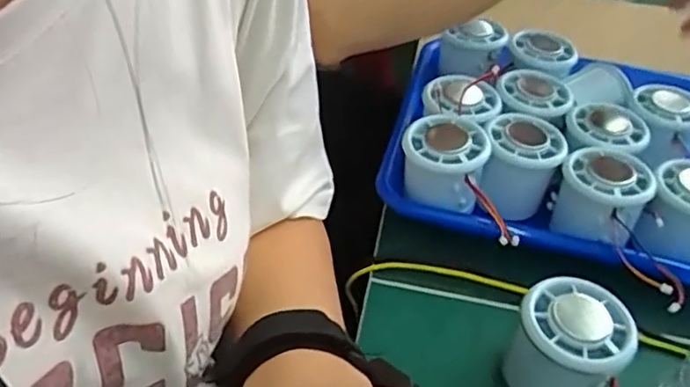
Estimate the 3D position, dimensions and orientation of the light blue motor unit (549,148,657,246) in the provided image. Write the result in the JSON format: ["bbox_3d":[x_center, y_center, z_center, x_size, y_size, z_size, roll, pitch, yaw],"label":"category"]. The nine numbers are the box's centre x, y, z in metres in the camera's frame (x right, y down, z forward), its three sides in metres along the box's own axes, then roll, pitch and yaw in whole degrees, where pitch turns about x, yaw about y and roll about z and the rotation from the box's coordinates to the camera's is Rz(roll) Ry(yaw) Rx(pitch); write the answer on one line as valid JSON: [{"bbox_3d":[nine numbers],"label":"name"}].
[{"bbox_3d":[0.170,0.002,0.427,0.053,0.055,0.051,4,43,-4],"label":"light blue motor unit"}]

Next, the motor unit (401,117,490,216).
[{"bbox_3d":[0.065,-0.021,0.436,0.056,0.045,0.056,13,43,6],"label":"motor unit"}]

